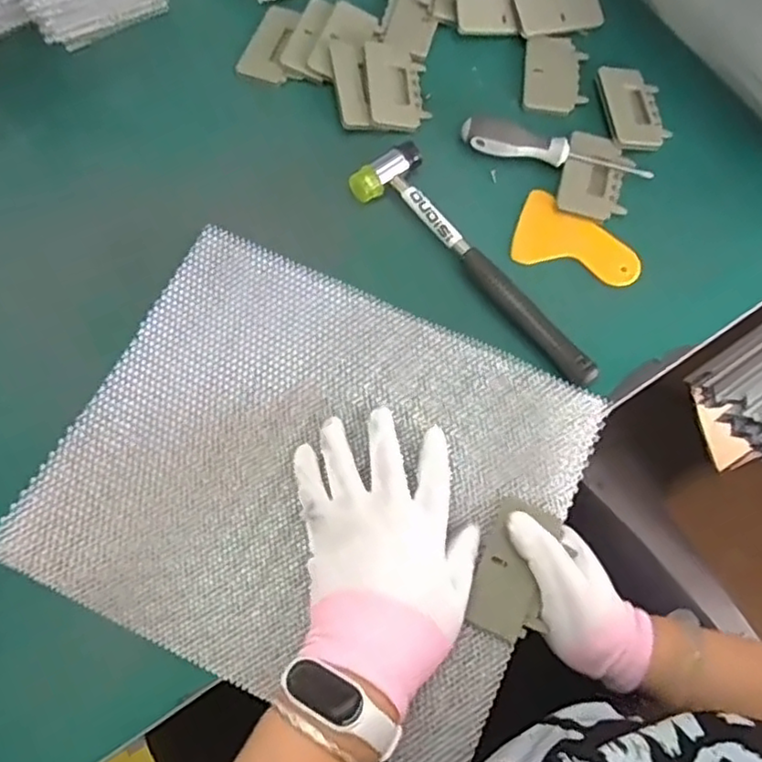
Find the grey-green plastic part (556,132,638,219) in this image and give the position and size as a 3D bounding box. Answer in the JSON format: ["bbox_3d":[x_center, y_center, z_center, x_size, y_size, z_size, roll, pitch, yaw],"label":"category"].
[{"bbox_3d":[0.180,-0.172,0.545,0.056,0.006,0.085,16,70,5],"label":"grey-green plastic part"}]

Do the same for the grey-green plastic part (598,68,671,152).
[{"bbox_3d":[0.224,-0.241,0.575,0.055,0.012,0.085,-4,72,-14],"label":"grey-green plastic part"}]

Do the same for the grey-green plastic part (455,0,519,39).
[{"bbox_3d":[0.097,-0.342,0.598,0.056,0.007,0.048,-2,91,-4],"label":"grey-green plastic part"}]

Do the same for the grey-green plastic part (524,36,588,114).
[{"bbox_3d":[0.157,-0.277,0.587,0.055,0.009,0.082,6,70,1],"label":"grey-green plastic part"}]

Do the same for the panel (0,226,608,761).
[{"bbox_3d":[-0.044,0.063,0.447,0.325,0.023,0.269,24,71,8],"label":"panel"}]

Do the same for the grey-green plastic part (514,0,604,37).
[{"bbox_3d":[0.163,-0.352,0.606,0.083,0.007,0.060,-17,87,-11],"label":"grey-green plastic part"}]

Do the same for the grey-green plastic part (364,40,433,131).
[{"bbox_3d":[0.014,-0.258,0.571,0.051,0.008,0.089,-1,71,-14],"label":"grey-green plastic part"}]

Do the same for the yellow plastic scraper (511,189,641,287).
[{"bbox_3d":[0.161,-0.115,0.528,0.099,0.006,0.065,16,77,7],"label":"yellow plastic scraper"}]

